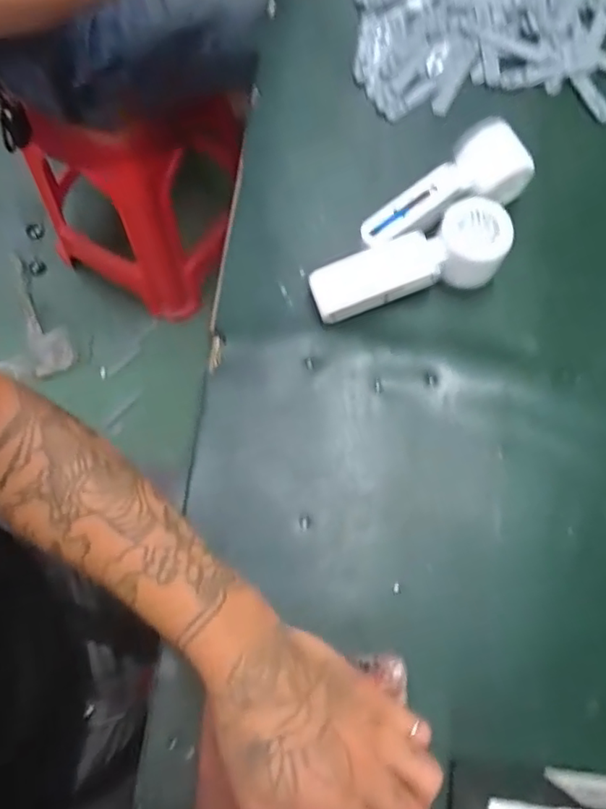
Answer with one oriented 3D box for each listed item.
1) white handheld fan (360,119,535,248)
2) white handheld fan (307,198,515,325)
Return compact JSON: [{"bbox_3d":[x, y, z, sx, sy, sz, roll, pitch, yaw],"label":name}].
[{"bbox_3d":[0.117,-0.176,0.500,0.159,0.061,0.060,-36,76,-9],"label":"white handheld fan"},{"bbox_3d":[0.088,-0.117,0.481,0.165,0.046,0.059,-15,74,-4],"label":"white handheld fan"}]

